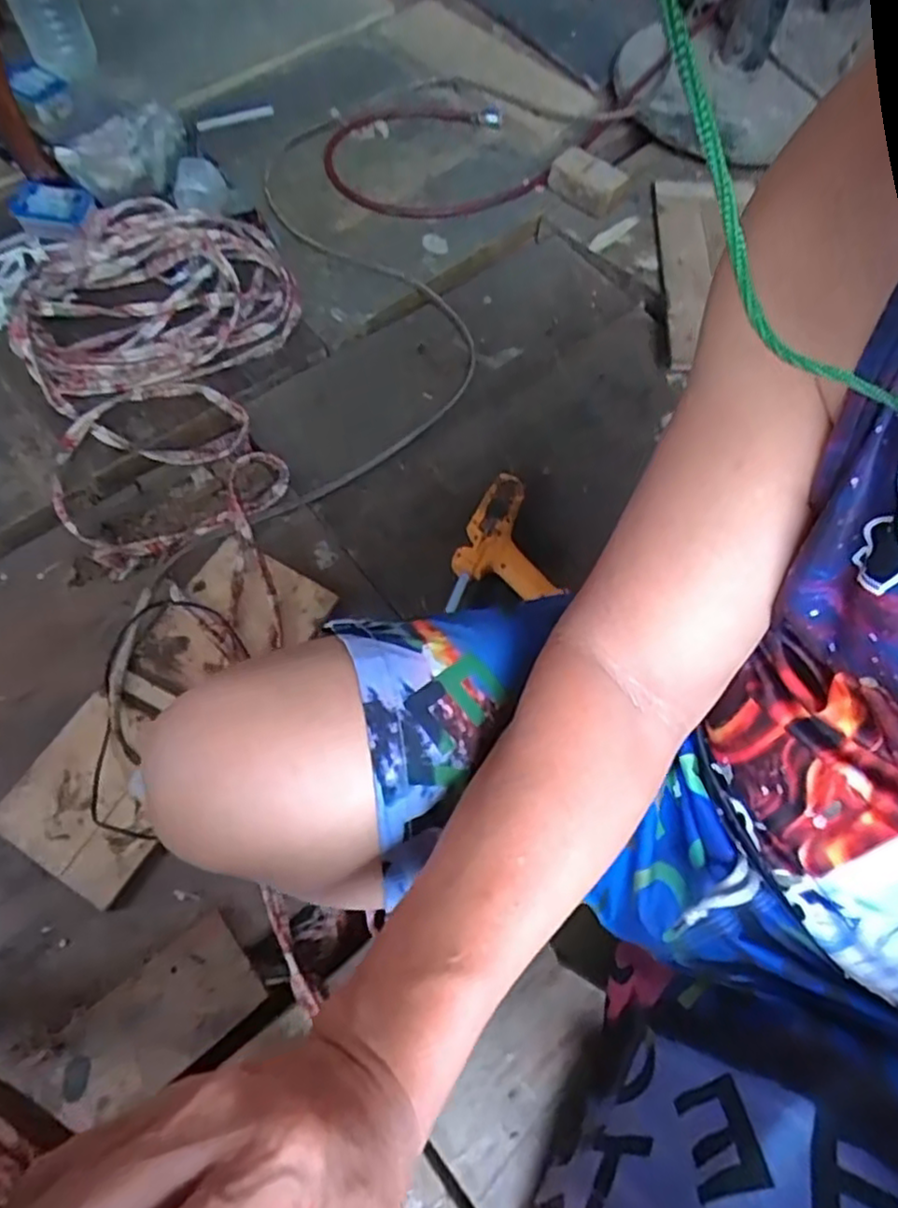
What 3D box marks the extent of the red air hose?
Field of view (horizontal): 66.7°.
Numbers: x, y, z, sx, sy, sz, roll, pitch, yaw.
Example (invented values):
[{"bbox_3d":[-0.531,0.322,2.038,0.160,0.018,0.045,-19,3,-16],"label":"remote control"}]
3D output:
[{"bbox_3d":[0.109,-0.787,1.143,0.635,0.050,0.302,-9,66,-8],"label":"red air hose"}]

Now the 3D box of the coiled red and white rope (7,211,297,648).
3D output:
[{"bbox_3d":[-0.397,-0.280,0.893,0.371,0.060,0.669,-1,65,-4],"label":"coiled red and white rope"}]

